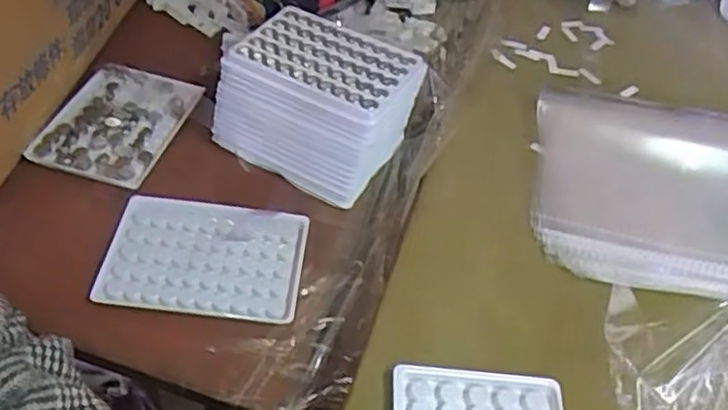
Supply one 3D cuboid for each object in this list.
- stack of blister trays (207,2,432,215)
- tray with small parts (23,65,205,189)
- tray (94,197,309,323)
[{"bbox_3d":[-0.036,-0.079,0.537,0.133,0.085,0.095,25,48,14],"label":"stack of blister trays"},{"bbox_3d":[-0.197,-0.067,0.557,0.093,0.013,0.124,16,47,6],"label":"tray with small parts"},{"bbox_3d":[-0.108,0.036,0.476,0.130,0.014,0.090,7,46,-2],"label":"tray"}]

